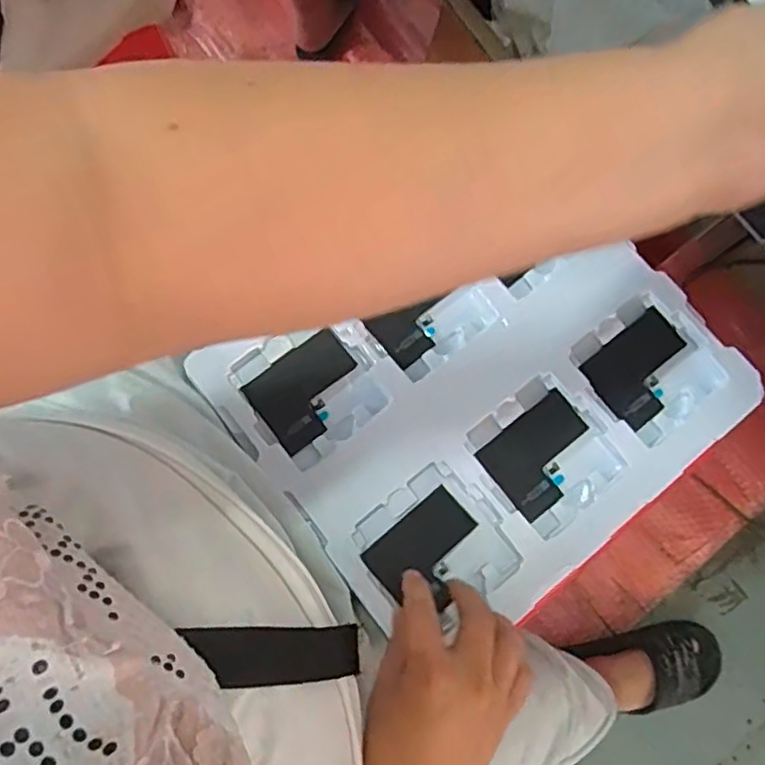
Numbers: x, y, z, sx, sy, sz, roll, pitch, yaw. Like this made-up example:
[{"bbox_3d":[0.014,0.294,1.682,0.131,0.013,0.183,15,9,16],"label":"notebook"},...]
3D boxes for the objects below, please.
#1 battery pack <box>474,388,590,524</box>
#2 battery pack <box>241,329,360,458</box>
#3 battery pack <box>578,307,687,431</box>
[{"bbox_3d":[0.113,0.051,0.456,0.077,0.004,0.060,-38,81,-9],"label":"battery pack"},{"bbox_3d":[-0.052,0.006,0.461,0.076,0.004,0.060,-37,81,-9],"label":"battery pack"},{"bbox_3d":[0.190,-0.009,0.471,0.078,0.004,0.060,-37,81,-9],"label":"battery pack"}]

